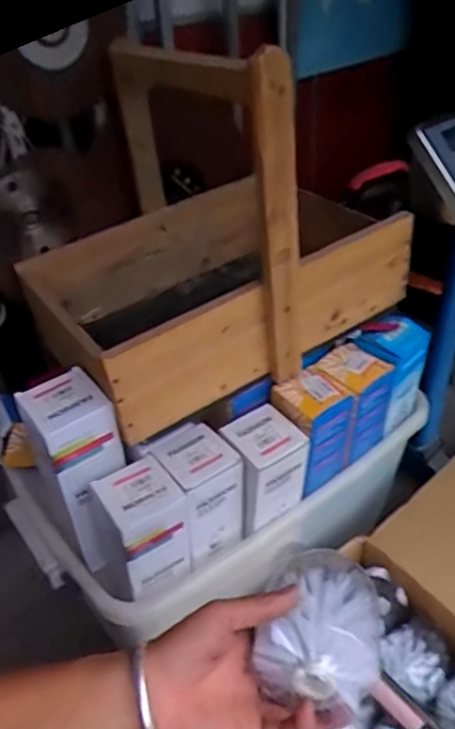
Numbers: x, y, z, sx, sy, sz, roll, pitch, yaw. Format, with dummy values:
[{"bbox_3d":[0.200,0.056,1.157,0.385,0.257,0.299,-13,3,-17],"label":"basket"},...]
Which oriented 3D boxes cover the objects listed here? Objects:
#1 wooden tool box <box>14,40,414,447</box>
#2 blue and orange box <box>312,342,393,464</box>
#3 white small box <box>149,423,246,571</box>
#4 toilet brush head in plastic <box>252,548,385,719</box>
[{"bbox_3d":[-0.046,-0.182,0.746,0.415,0.356,0.365,-27,42,-27],"label":"wooden tool box"},{"bbox_3d":[0.167,0.053,0.788,0.095,0.138,0.075,-29,43,-30],"label":"blue and orange box"},{"bbox_3d":[-0.031,0.161,0.709,0.081,0.144,0.082,-23,40,-24],"label":"white small box"},{"bbox_3d":[0.069,0.181,0.407,0.078,0.061,0.098,9,38,18],"label":"toilet brush head in plastic"}]

